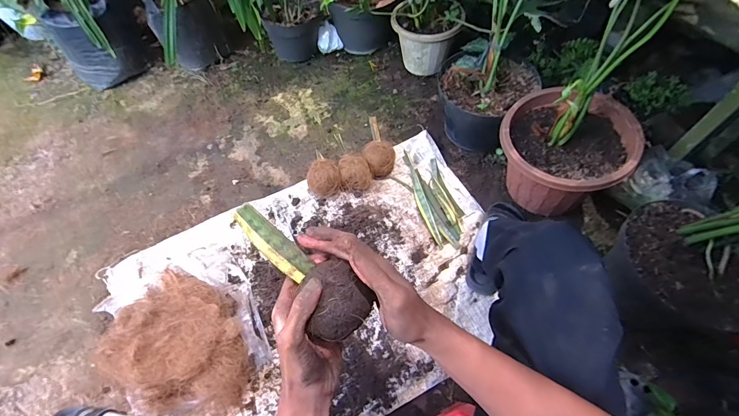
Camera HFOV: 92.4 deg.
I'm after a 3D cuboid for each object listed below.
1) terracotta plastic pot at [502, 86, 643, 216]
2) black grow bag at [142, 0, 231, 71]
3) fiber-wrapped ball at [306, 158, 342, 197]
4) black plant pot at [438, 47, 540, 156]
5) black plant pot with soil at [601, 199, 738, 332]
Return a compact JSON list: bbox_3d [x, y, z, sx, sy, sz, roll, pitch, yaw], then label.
[{"bbox_3d":[0.457,-0.124,0.888,0.276,0.238,0.271,-1,55,1],"label":"terracotta plastic pot"},{"bbox_3d":[-0.662,-0.651,1.295,0.223,0.228,0.211,-36,65,-20],"label":"black grow bag"},{"bbox_3d":[-0.128,-0.079,1.000,0.090,0.089,0.091,-1,55,1],"label":"fiber-wrapped ball"},{"bbox_3d":[0.322,-0.306,1.047,0.260,0.224,0.261,33,62,23],"label":"black plant pot"},{"bbox_3d":[0.632,0.142,0.755,0.245,0.199,0.256,-1,55,1],"label":"black plant pot with soil"}]

